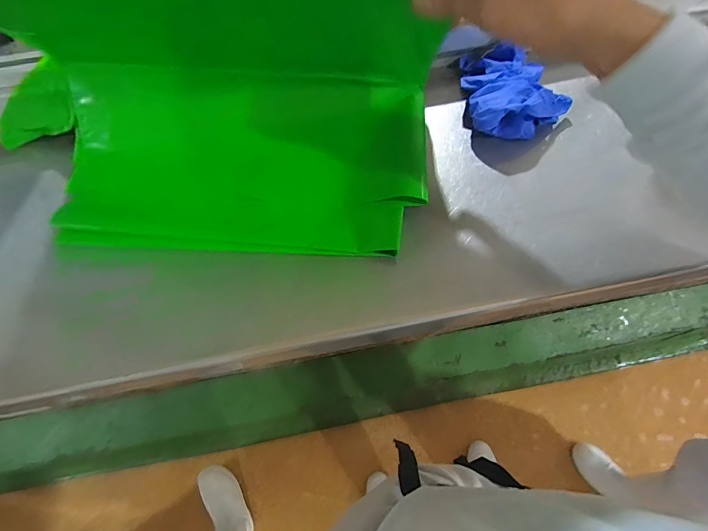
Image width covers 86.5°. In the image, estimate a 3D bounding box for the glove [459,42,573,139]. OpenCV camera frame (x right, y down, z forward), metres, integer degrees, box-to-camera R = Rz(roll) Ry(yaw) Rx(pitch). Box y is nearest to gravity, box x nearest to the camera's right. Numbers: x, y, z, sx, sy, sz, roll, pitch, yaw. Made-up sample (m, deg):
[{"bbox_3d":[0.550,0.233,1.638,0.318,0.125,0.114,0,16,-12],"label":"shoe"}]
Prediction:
[{"bbox_3d":[0.164,-0.178,0.385,0.107,0.036,0.110,9,57,7],"label":"glove"}]

